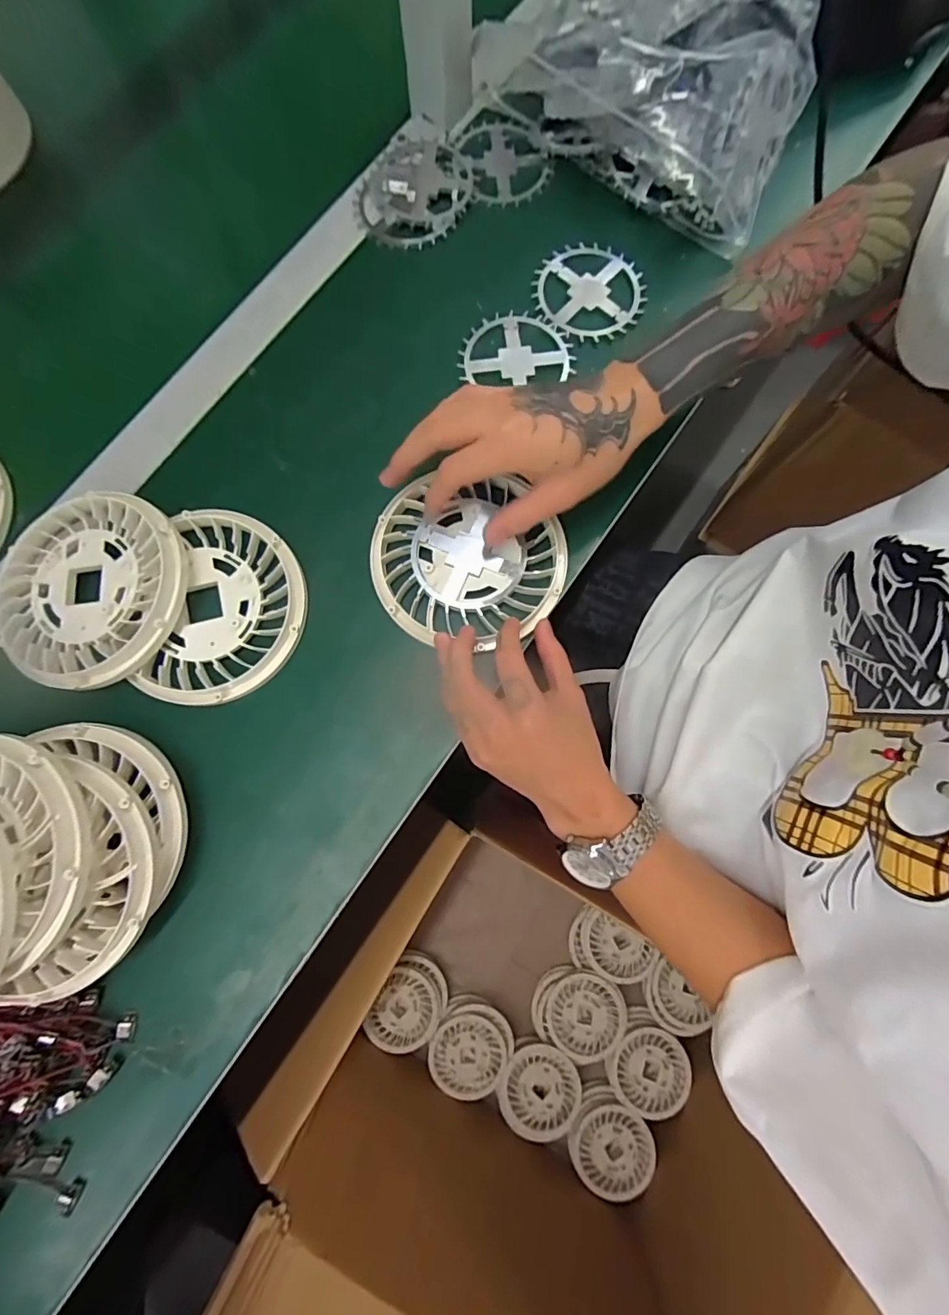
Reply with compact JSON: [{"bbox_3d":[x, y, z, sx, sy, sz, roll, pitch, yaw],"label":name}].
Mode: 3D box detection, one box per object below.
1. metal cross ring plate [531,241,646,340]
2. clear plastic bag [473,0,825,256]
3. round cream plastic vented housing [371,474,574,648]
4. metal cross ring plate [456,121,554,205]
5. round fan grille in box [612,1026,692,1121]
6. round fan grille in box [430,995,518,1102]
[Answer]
[{"bbox_3d":[0.089,-0.282,0.389,0.083,0.004,0.081,0,80,-1],"label":"metal cross ring plate"},{"bbox_3d":[0.144,-0.485,0.321,0.246,0.197,0.223,30,81,5],"label":"clear plastic bag"},{"bbox_3d":[-0.004,-0.067,0.350,0.129,0.018,0.113,4,80,0],"label":"round cream plastic vented housing"},{"bbox_3d":[0.025,-0.418,0.424,0.073,0.008,0.087,-11,76,-5],"label":"metal cross ring plate"},{"bbox_3d":[0.307,0.713,0.868,0.125,0.016,0.129,0,80,-1],"label":"round fan grille in box"},{"bbox_3d":[-0.008,0.717,0.935,0.139,0.055,0.148,26,88,-1],"label":"round fan grille in box"}]

